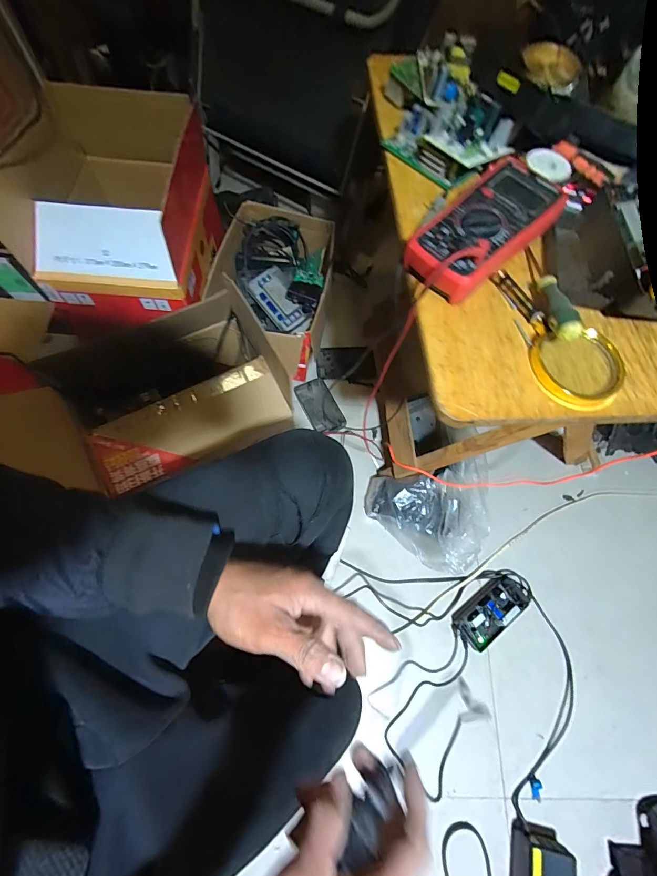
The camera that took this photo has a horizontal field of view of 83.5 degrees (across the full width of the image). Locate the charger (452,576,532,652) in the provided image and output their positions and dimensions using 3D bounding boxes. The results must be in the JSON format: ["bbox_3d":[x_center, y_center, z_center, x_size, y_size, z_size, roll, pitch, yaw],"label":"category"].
[{"bbox_3d":[0.349,0.360,0.780,0.175,0.036,0.082,-36,73,-16],"label":"charger"}]

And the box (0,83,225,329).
[{"bbox_3d":[-0.452,-0.487,0.790,0.358,0.267,0.422,-4,68,-6],"label":"box"}]

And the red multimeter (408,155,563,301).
[{"bbox_3d":[0.167,-0.231,0.409,0.192,0.049,0.094,-37,75,-17],"label":"red multimeter"}]

